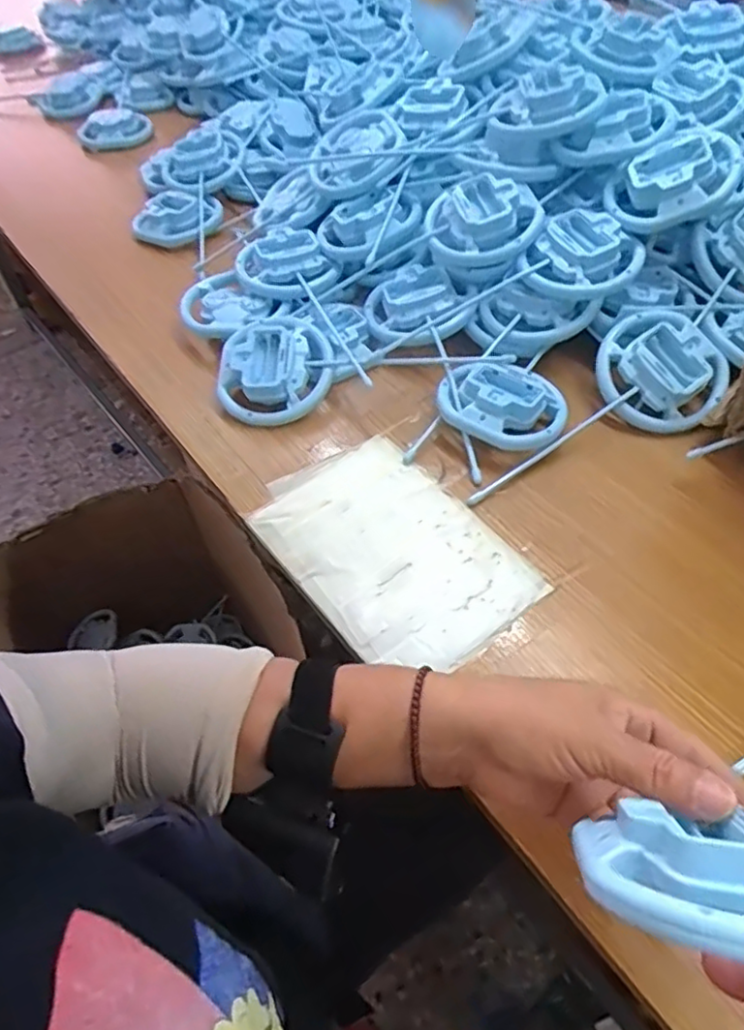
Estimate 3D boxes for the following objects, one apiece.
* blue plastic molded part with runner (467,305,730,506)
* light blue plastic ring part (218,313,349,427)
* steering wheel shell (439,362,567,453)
[{"bbox_3d":[0.174,-0.077,0.509,0.236,0.046,0.091,-34,57,-7],"label":"blue plastic molded part with runner"},{"bbox_3d":[-0.085,-0.127,0.553,0.106,0.046,0.097,-2,52,2],"label":"light blue plastic ring part"},{"bbox_3d":[0.106,-0.091,0.519,0.100,0.036,0.081,29,59,23],"label":"steering wheel shell"}]

